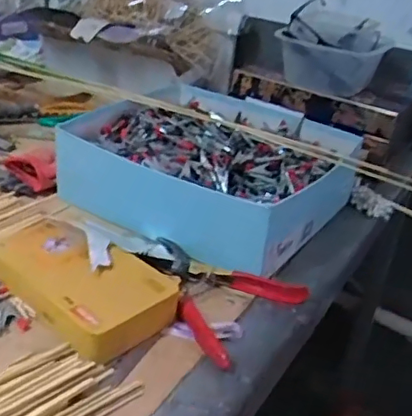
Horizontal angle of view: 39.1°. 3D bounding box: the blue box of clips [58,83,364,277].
[{"bbox_3d":[0.009,-0.060,0.773,0.346,0.091,0.293,20,33,23],"label":"blue box of clips"}]

